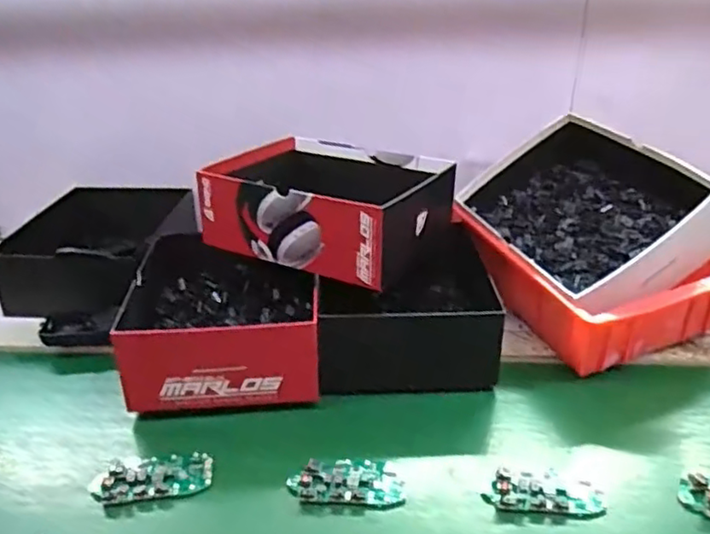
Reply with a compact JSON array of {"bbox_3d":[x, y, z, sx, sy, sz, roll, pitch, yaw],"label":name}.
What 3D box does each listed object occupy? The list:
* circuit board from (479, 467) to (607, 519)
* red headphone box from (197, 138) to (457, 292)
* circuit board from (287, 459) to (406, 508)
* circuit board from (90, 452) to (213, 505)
[{"bbox_3d":[0.157,0.186,0.520,0.095,0.011,0.043,2,29,6],"label":"circuit board"},{"bbox_3d":[-0.035,-0.085,0.736,0.258,0.084,0.205,13,31,27],"label":"red headphone box"},{"bbox_3d":[-0.008,0.182,0.528,0.094,0.018,0.043,-3,29,-3],"label":"circuit board"},{"bbox_3d":[-0.174,0.179,0.536,0.098,0.018,0.041,-8,29,-10],"label":"circuit board"}]

